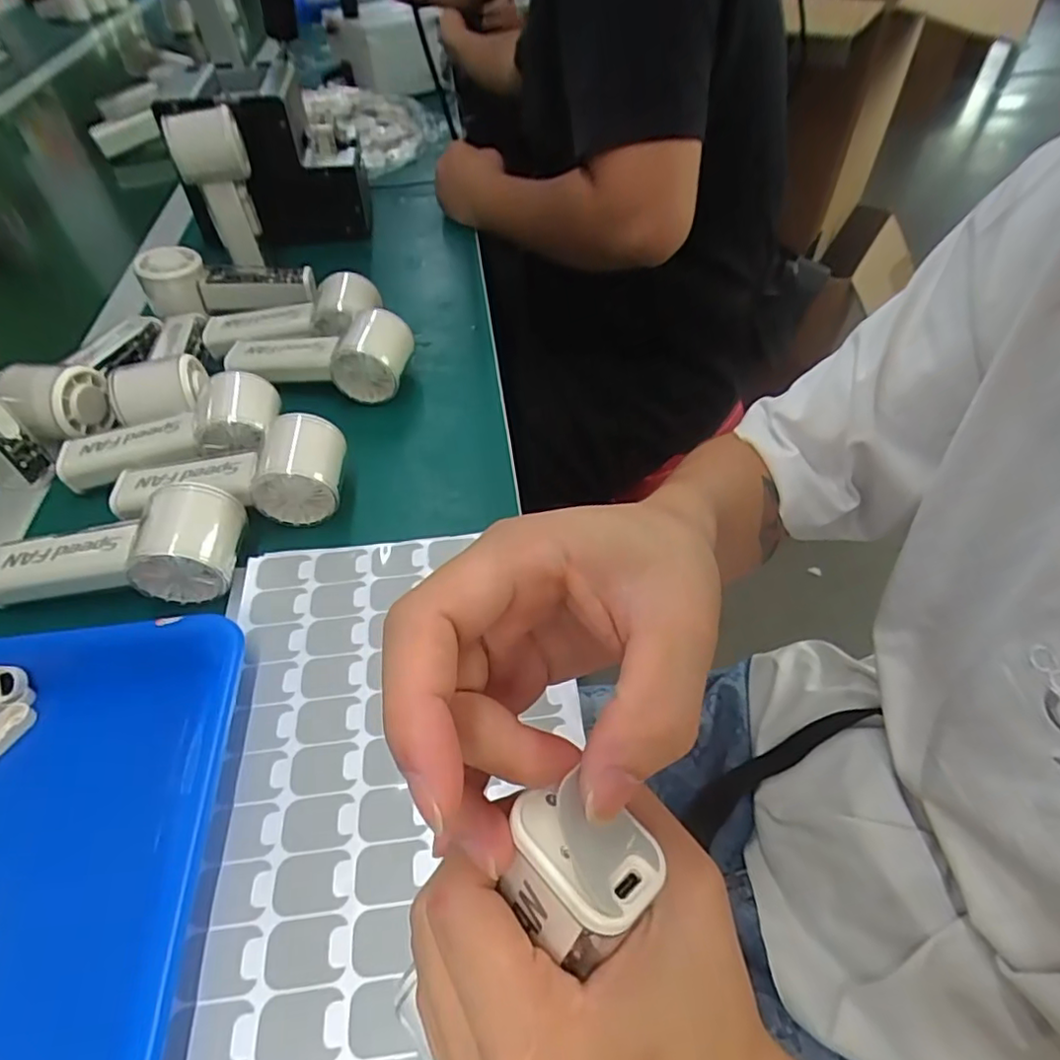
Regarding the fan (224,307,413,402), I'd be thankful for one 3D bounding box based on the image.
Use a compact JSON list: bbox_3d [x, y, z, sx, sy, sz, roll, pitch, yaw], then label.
[{"bbox_3d":[-0.177,-0.146,0.514,0.154,0.061,0.058,6,51,8],"label":"fan"}]

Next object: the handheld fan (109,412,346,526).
[{"bbox_3d":[-0.204,-0.040,0.417,0.154,0.059,0.055,-2,50,1],"label":"handheld fan"}]

